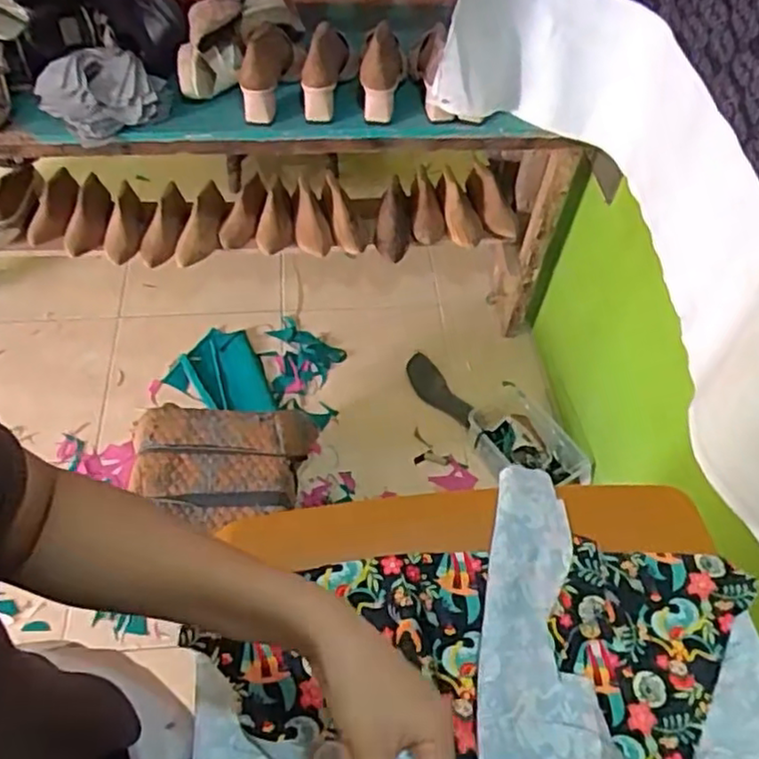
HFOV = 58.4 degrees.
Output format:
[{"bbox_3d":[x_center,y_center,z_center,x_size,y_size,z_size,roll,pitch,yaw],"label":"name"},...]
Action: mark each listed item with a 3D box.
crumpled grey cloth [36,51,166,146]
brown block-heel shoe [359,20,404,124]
[{"bbox_3d":[-0.456,-0.472,1.124,0.197,0.068,0.152,-22,59,-18],"label":"crumpled grey cloth"},{"bbox_3d":[0.003,-0.515,1.139,0.068,0.066,0.150,6,99,1],"label":"brown block-heel shoe"}]

